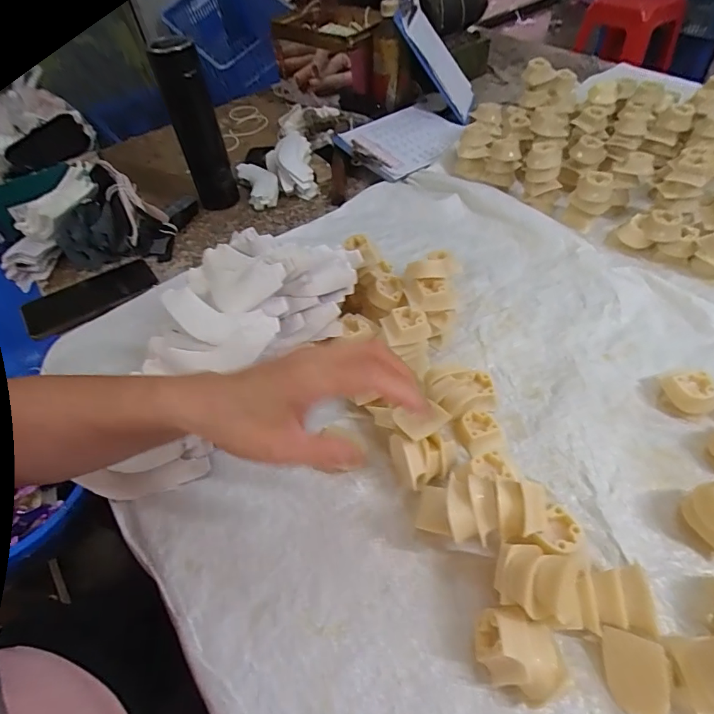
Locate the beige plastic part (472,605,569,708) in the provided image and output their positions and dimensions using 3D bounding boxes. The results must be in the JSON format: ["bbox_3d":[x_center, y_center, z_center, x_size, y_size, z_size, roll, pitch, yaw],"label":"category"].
[{"bbox_3d":[0.106,0.197,0.291,0.057,0.041,0.045,17,52,18],"label":"beige plastic part"}]

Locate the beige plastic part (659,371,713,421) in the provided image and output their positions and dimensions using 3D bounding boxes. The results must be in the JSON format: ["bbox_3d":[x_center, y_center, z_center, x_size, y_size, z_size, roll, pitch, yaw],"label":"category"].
[{"bbox_3d":[0.312,0.034,0.416,0.034,0.030,0.037,4,49,7],"label":"beige plastic part"}]

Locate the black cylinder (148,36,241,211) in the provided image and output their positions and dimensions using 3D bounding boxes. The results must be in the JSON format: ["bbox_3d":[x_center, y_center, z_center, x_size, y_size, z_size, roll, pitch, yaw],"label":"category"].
[{"bbox_3d":[-0.225,-0.320,0.628,0.062,0.219,0.060,-19,51,-9],"label":"black cylinder"}]

